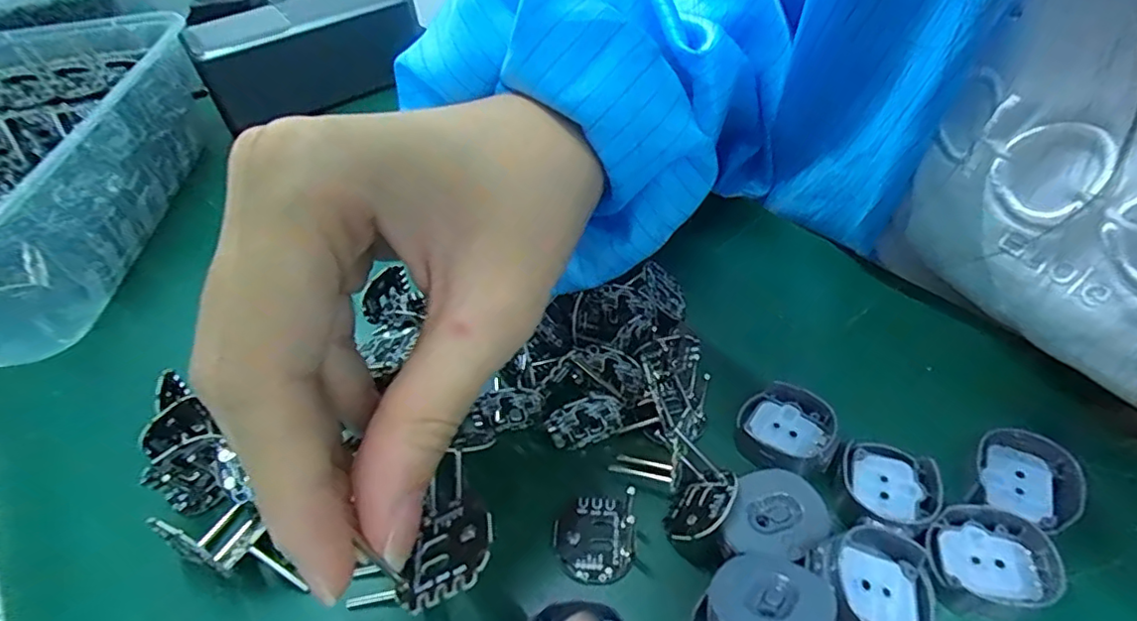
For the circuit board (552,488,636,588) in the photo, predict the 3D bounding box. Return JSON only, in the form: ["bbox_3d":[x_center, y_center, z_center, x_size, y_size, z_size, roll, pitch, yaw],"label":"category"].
[{"bbox_3d":[0.007,0.064,0.168,0.022,0.004,0.027,-2,47,5],"label":"circuit board"}]

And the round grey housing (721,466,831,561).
[{"bbox_3d":[0.056,0.056,0.159,0.025,0.009,0.023,-3,47,4],"label":"round grey housing"}]

